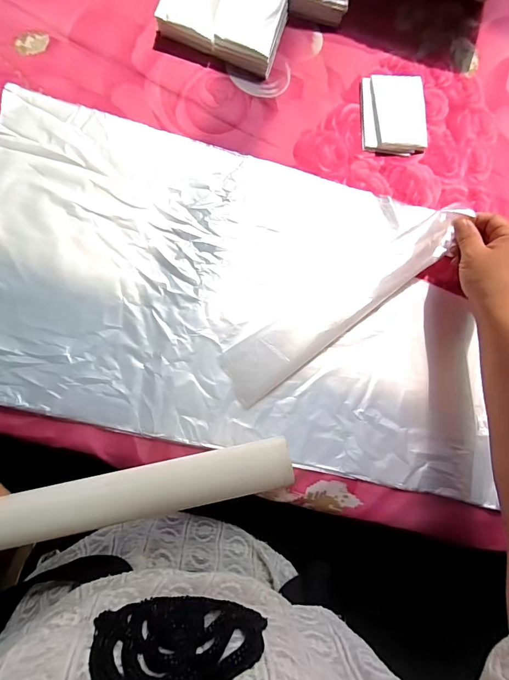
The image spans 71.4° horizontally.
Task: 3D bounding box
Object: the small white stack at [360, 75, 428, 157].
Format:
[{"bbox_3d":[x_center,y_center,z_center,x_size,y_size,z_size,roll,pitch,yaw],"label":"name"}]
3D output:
[{"bbox_3d":[0.164,-0.266,0.417,0.077,0.012,0.092,-2,85,-7],"label":"small white stack"}]

